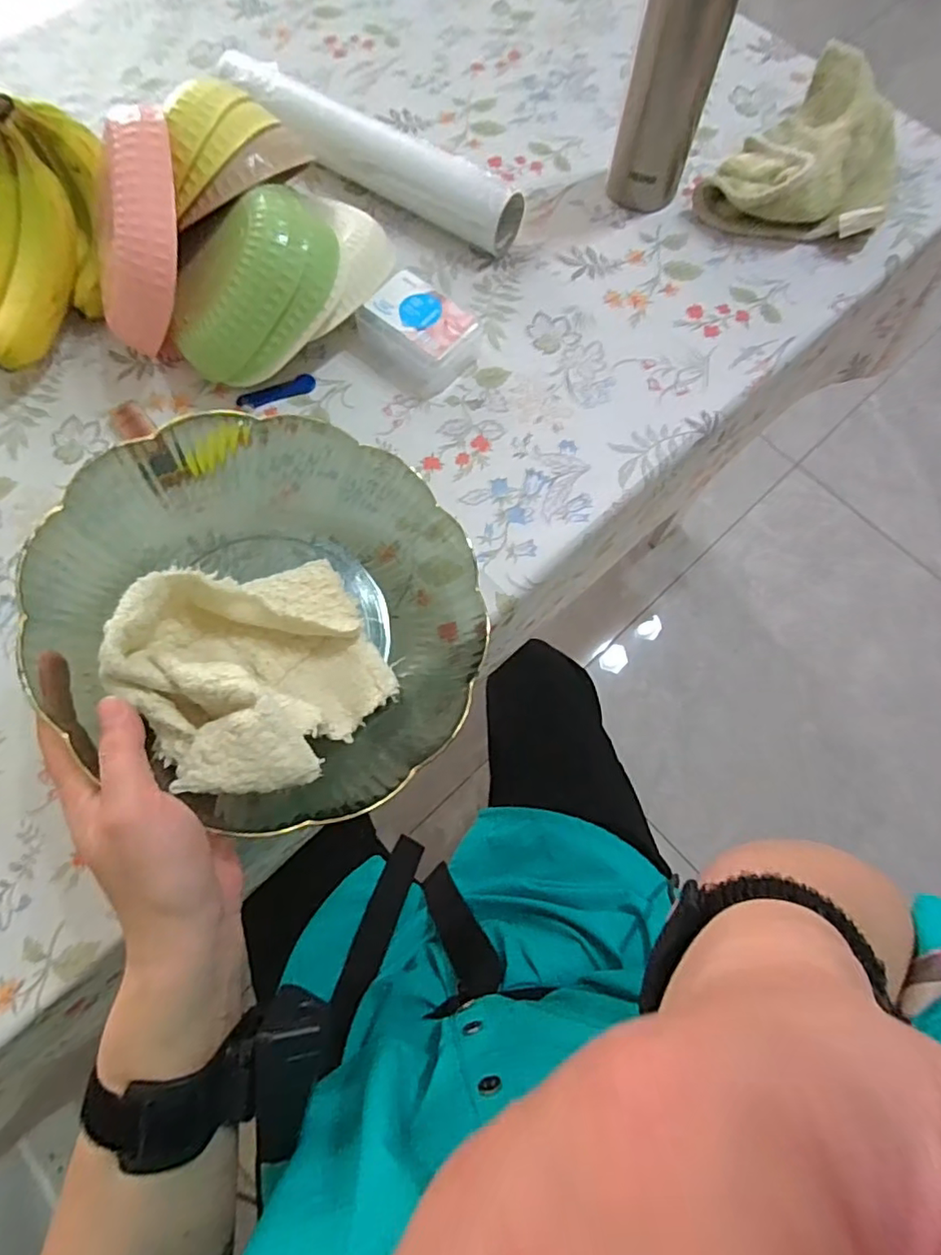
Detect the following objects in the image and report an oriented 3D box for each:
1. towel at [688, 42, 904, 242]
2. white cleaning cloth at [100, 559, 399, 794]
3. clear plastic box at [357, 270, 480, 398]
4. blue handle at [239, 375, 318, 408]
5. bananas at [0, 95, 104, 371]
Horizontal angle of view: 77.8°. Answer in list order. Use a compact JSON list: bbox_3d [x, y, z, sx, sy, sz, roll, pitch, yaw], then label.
[{"bbox_3d":[0.309,-0.412,0.514,0.142,0.048,0.199,35,75,10],"label":"towel"},{"bbox_3d":[-0.117,0.027,0.336,0.123,0.098,0.123,-31,75,-9],"label":"white cleaning cloth"},{"bbox_3d":[-0.042,-0.231,0.460,0.072,0.037,0.083,-42,77,-12],"label":"clear plastic box"},{"bbox_3d":[-0.152,-0.186,0.459,0.061,0.006,0.014,-22,74,-7],"label":"blue handle"},{"bbox_3d":[-0.330,-0.286,0.430,0.076,0.086,0.190,18,96,7],"label":"bananas"}]

